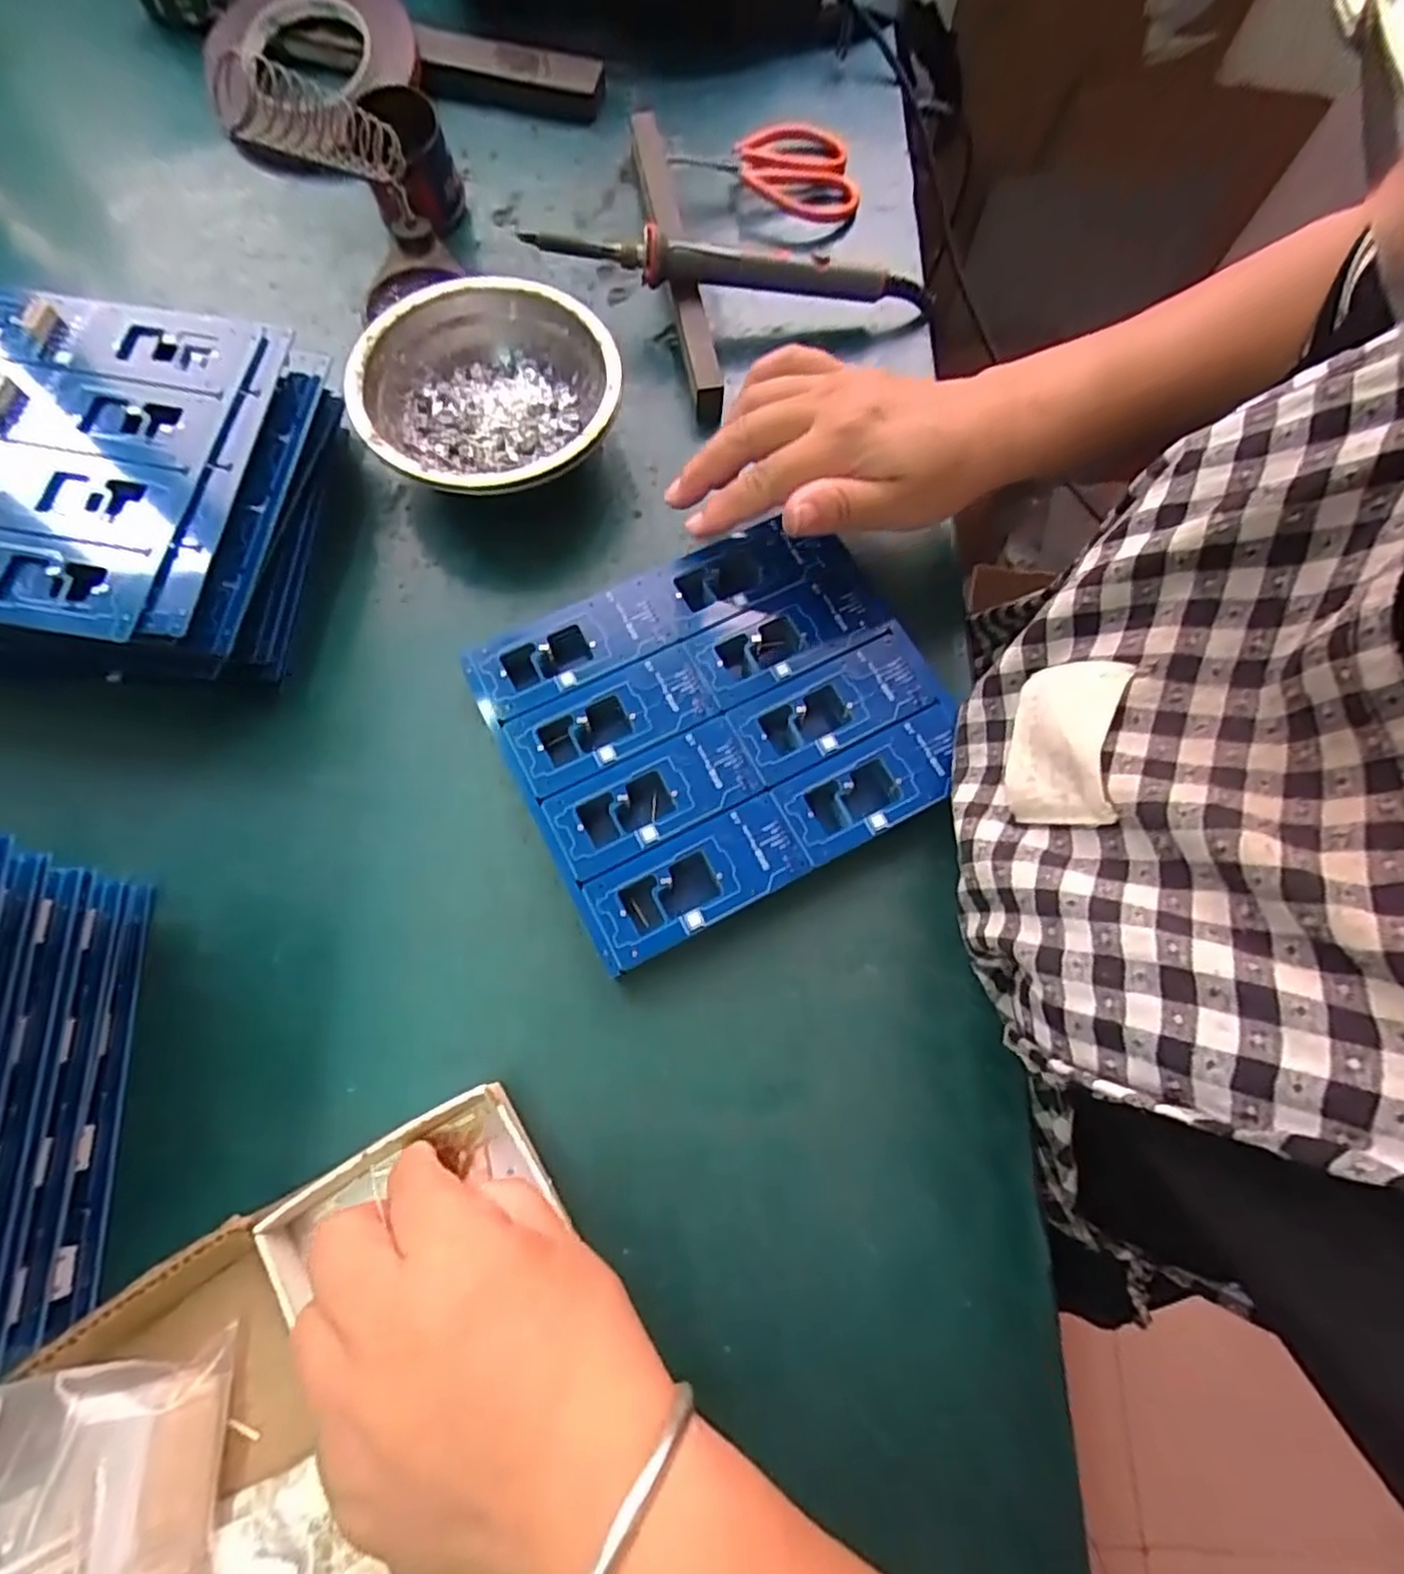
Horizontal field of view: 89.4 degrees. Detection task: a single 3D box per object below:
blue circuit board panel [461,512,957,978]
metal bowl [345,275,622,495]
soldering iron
[{"bbox_3d":[0.008,-0.037,0.326,0.189,0.011,0.167,-27,74,-10],"label":"blue circuit board panel"},{"bbox_3d":[-0.106,-0.191,0.366,0.125,0.054,0.118,0,71,-1],"label":"metal bowl"},{"bbox_3d":[0.020,-0.280,0.390,0.219,0.042,0.015,-4,72,-3],"label":"soldering iron"}]

